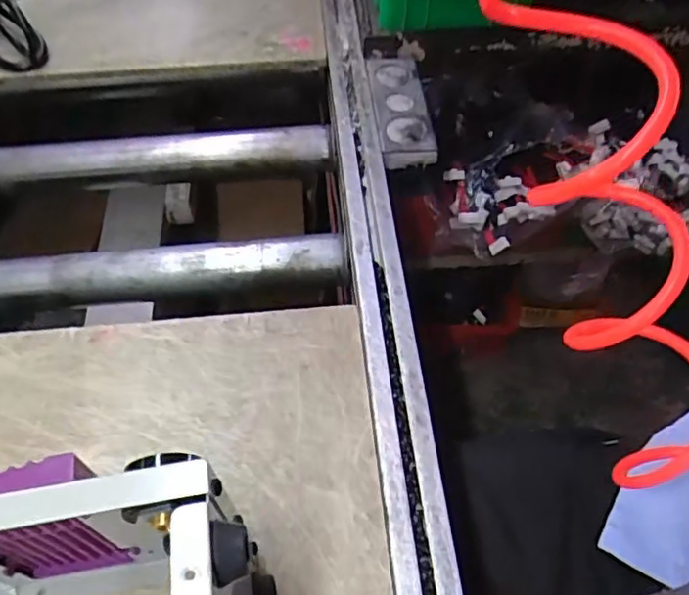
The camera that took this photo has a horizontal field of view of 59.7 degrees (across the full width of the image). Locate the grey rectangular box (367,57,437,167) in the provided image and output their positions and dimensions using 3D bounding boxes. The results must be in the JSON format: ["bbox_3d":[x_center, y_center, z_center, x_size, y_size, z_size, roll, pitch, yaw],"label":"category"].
[{"bbox_3d":[0.059,-0.205,0.645,0.056,0.017,0.161,-4,56,-2],"label":"grey rectangular box"}]

